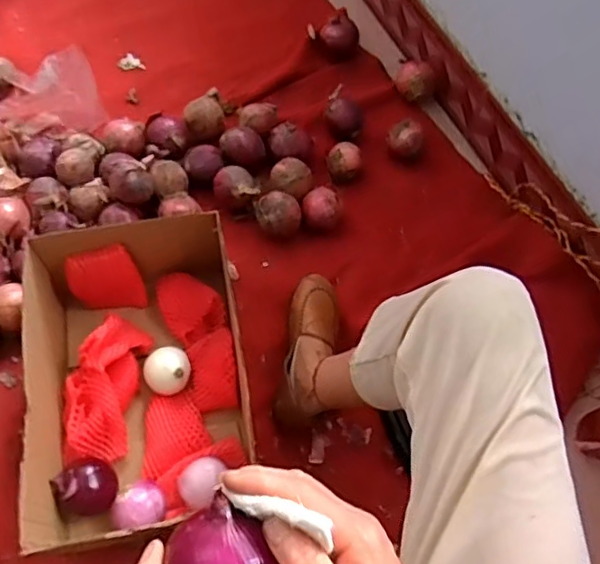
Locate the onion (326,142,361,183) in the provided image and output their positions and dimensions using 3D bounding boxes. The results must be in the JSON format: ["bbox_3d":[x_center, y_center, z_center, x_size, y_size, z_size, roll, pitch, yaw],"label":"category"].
[{"bbox_3d":[0.077,-0.216,1.061,0.055,0.048,0.055,2,63,-3],"label":"onion"}]

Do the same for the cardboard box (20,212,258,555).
[{"bbox_3d":[-0.209,0.119,0.806,0.254,0.162,0.374,-9,64,-8],"label":"cardboard box"}]

